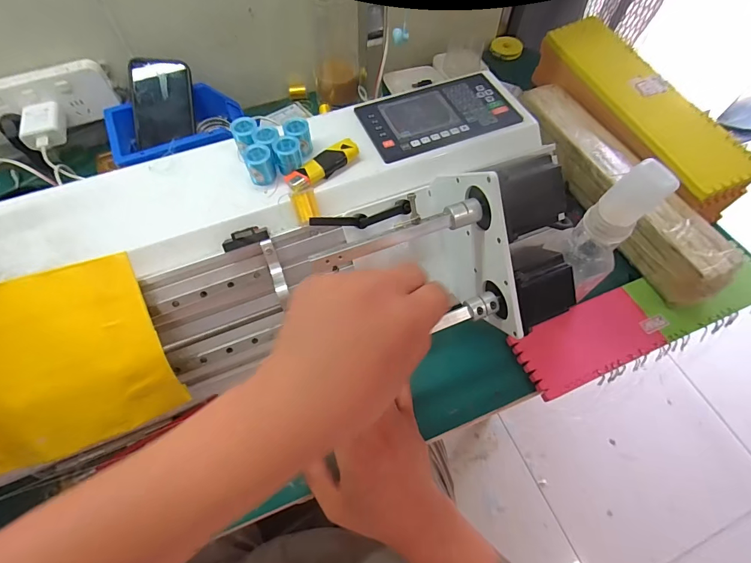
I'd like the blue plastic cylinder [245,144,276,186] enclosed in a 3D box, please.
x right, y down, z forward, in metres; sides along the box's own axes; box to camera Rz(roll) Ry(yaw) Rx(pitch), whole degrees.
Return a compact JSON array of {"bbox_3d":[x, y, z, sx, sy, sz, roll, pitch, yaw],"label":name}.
[{"bbox_3d":[-0.112,-0.113,0.367,0.024,0.032,0.023,-17,62,-9],"label":"blue plastic cylinder"}]

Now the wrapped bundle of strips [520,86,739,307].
[{"bbox_3d":[0.302,-0.132,0.488,0.071,0.062,0.358,-20,63,-10],"label":"wrapped bundle of strips"}]

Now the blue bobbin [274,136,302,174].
[{"bbox_3d":[-0.086,-0.125,0.371,0.025,0.029,0.021,-12,62,-6],"label":"blue bobbin"}]

